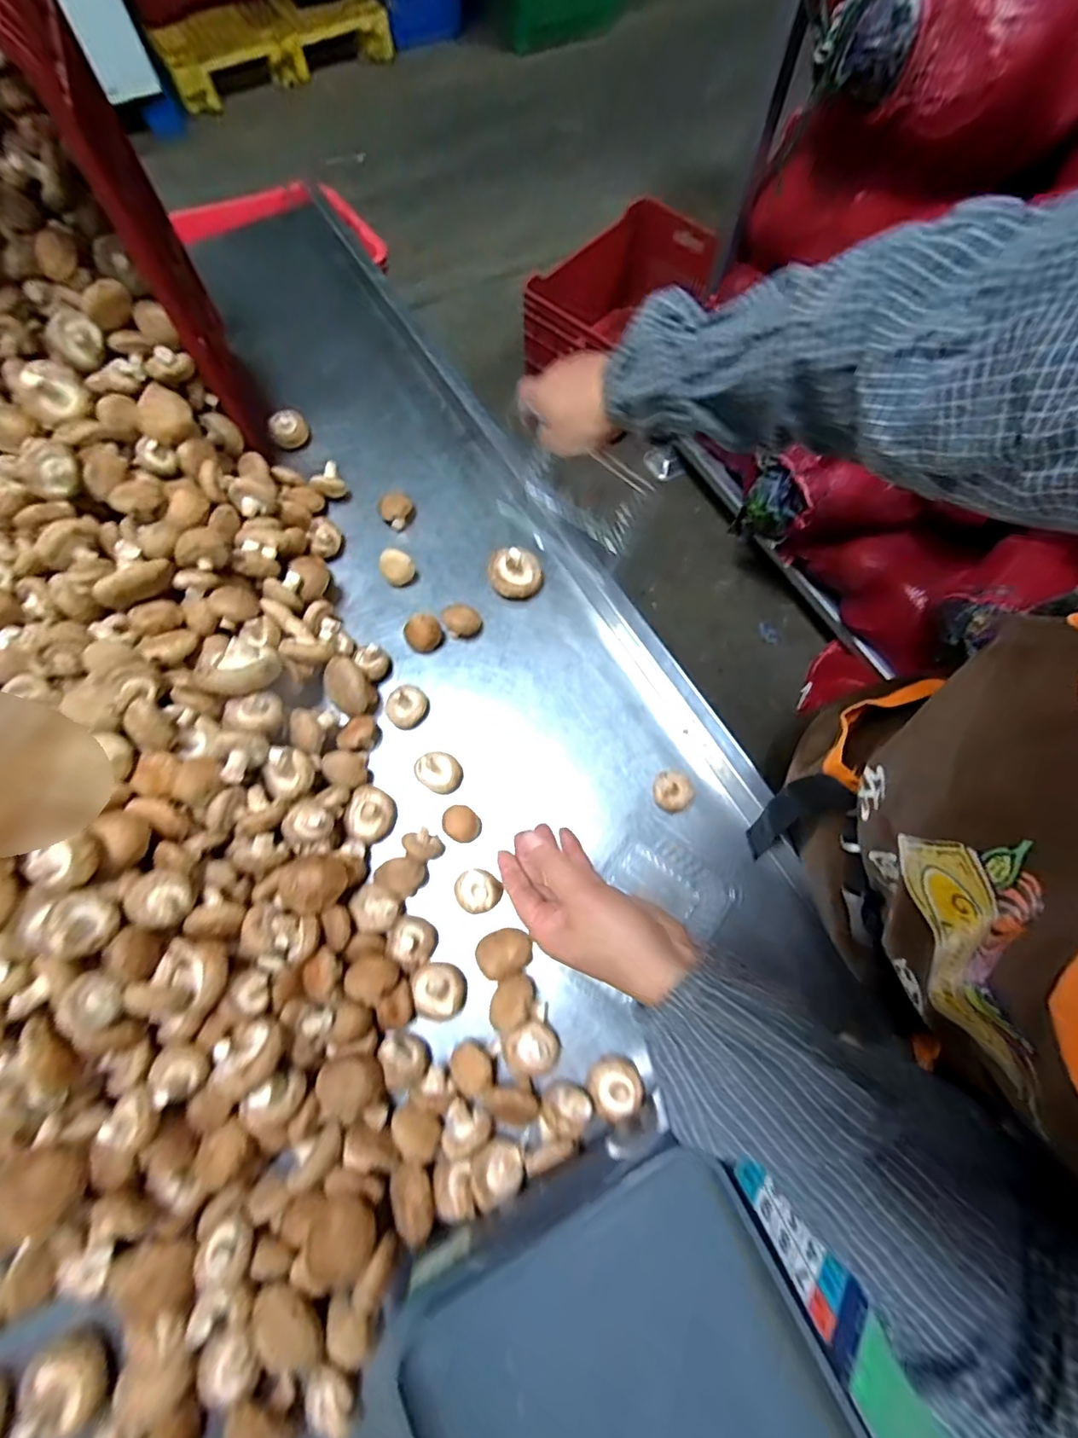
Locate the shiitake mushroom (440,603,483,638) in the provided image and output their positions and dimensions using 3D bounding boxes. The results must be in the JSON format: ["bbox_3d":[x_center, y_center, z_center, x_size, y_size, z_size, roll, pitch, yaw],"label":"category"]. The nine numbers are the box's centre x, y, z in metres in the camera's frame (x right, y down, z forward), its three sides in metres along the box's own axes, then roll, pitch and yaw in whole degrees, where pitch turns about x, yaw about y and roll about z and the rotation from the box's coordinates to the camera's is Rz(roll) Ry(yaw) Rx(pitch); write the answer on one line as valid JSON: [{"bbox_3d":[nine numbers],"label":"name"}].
[{"bbox_3d":[-0.093,-0.116,0.642,0.045,0.023,0.037,41,75,13],"label":"shiitake mushroom"}]

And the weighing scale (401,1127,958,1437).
[{"bbox_3d":[0.105,0.496,0.356,0.278,0.105,0.348,-26,73,-9],"label":"weighing scale"}]

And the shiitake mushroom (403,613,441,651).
[{"bbox_3d":[-0.137,-0.101,0.629,0.040,0.037,0.031,-20,72,-7],"label":"shiitake mushroom"}]

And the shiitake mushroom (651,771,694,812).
[{"bbox_3d":[0.145,0.076,0.571,0.045,0.035,0.043,0,71,0],"label":"shiitake mushroom"}]

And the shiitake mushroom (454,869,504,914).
[{"bbox_3d":[-0.061,0.171,0.533,0.046,0.020,0.041,30,73,10],"label":"shiitake mushroom"}]

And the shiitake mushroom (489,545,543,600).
[{"bbox_3d":[-0.029,-0.181,0.652,0.066,0.048,0.056,4,71,1],"label":"shiitake mushroom"}]

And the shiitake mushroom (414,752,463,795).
[{"bbox_3d":[-0.106,0.056,0.570,0.048,0.020,0.040,32,73,10],"label":"shiitake mushroom"}]

